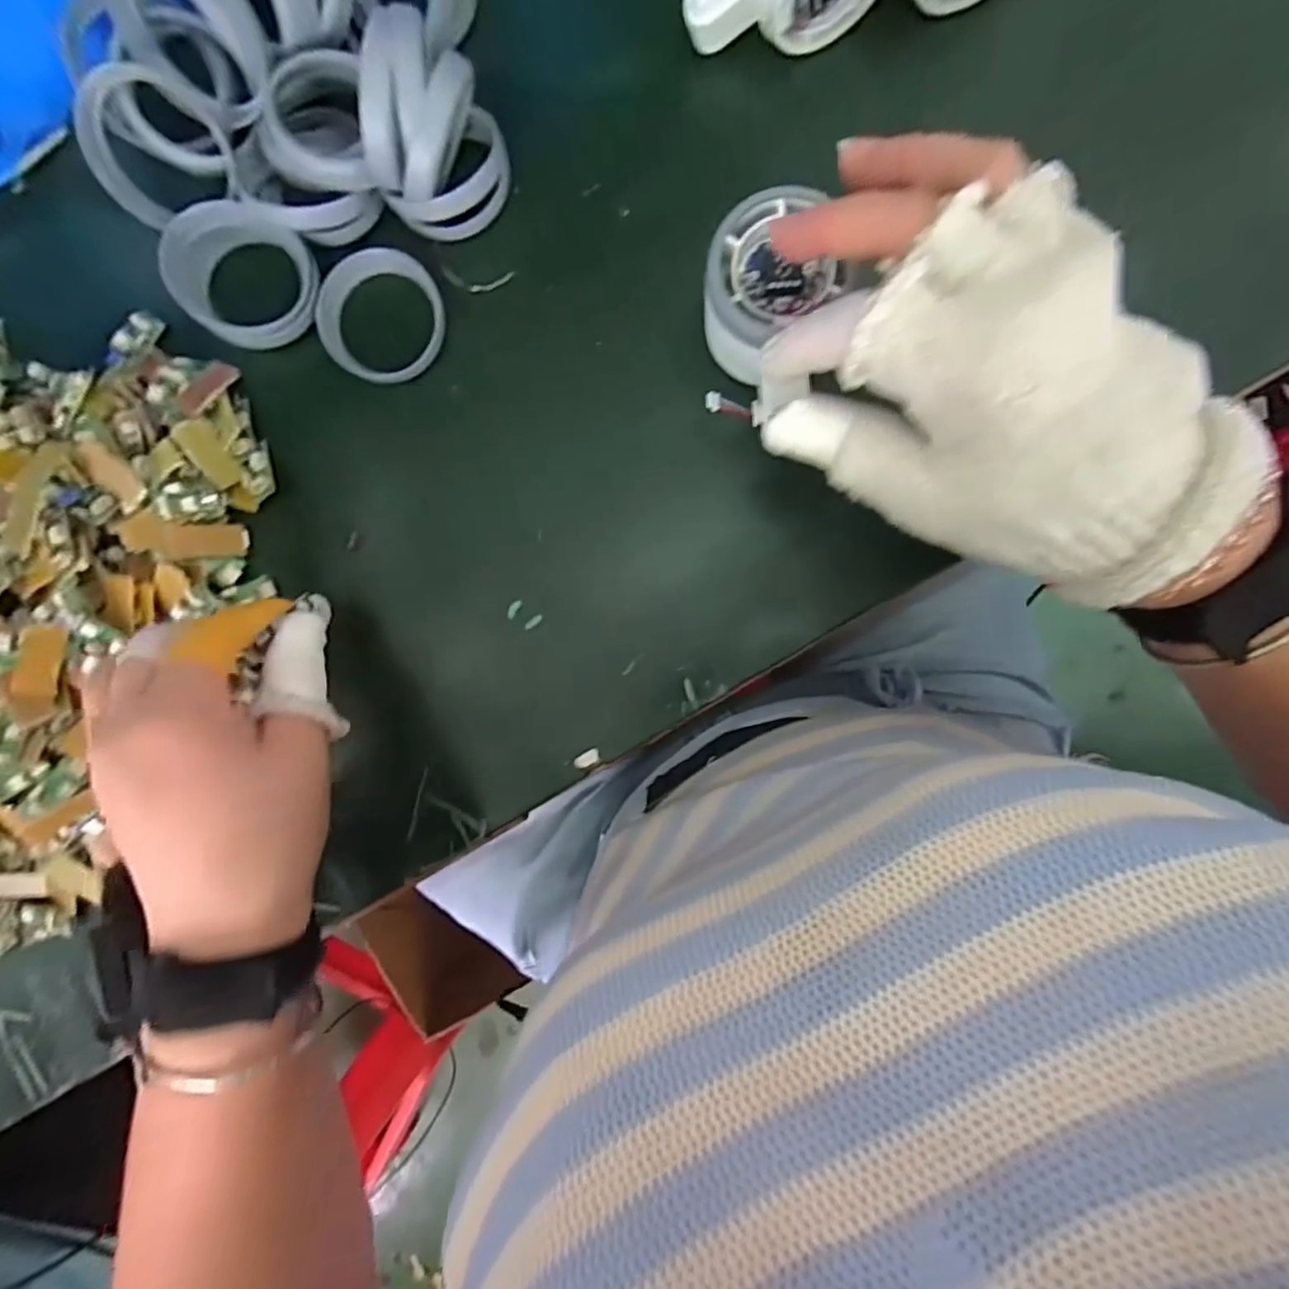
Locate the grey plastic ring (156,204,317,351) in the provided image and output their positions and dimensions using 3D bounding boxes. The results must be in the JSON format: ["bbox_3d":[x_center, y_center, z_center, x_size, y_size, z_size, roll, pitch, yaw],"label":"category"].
[{"bbox_3d":[-0.187,-0.171,0.291,0.061,0.019,0.059,0,91,-2],"label":"grey plastic ring"}]

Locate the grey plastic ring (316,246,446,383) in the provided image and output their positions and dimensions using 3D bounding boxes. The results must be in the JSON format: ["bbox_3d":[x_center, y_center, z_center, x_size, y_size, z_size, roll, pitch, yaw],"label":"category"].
[{"bbox_3d":[-0.126,-0.157,0.299,0.059,0.005,0.063,0,93,4],"label":"grey plastic ring"}]

